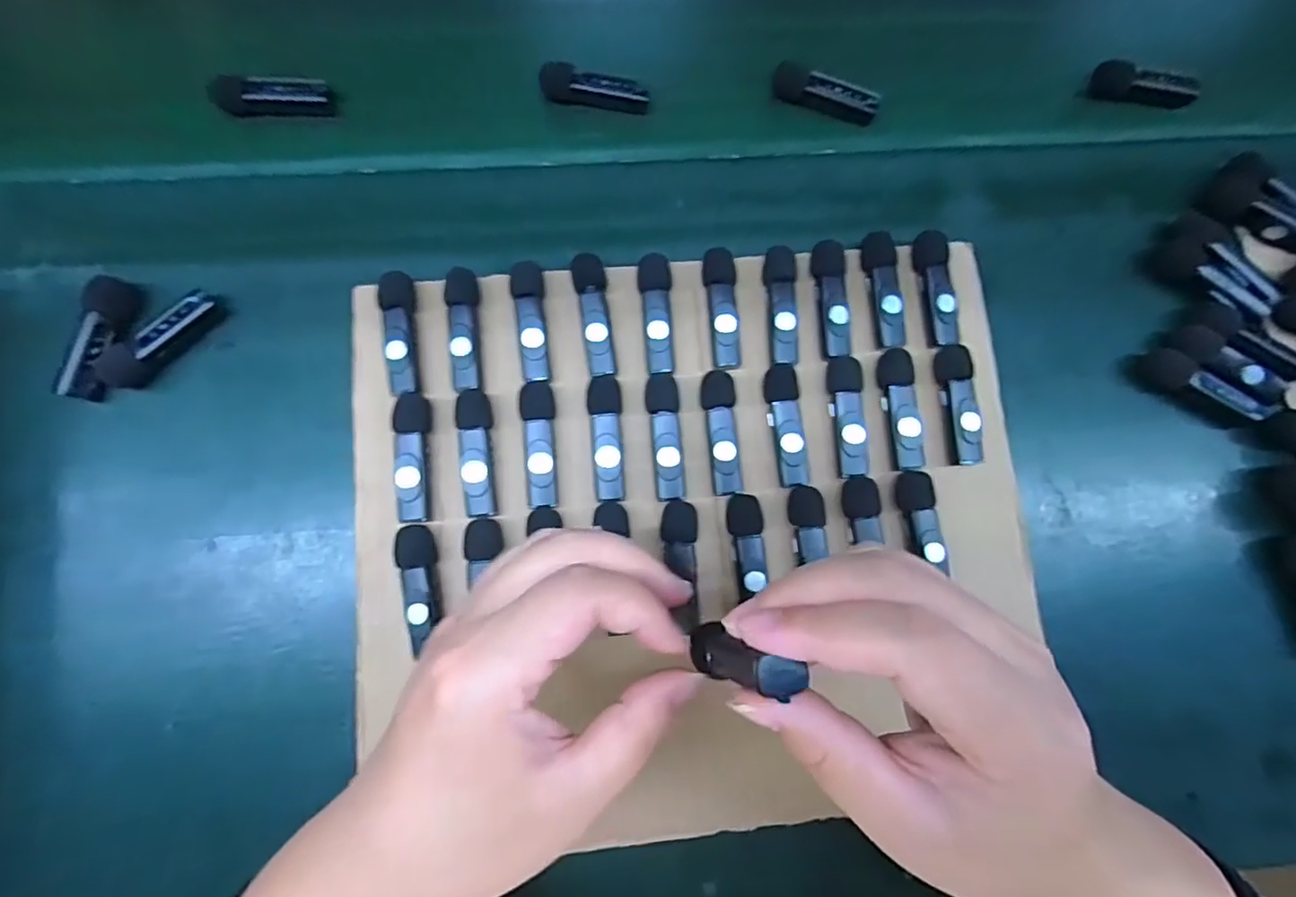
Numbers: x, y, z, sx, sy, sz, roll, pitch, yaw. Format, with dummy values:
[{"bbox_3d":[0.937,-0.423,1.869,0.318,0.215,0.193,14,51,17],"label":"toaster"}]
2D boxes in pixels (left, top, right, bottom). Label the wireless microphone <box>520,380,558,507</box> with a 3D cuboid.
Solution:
[{"bbox_3d":[-0.056,-0.002,0.311,0.017,0.020,0.064,-3,82,-3],"label":"wireless microphone"}]

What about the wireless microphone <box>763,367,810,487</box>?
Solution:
[{"bbox_3d":[0.073,-0.013,0.316,0.017,0.013,0.065,-5,82,-3],"label":"wireless microphone"}]

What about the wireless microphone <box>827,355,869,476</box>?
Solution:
[{"bbox_3d":[0.106,-0.018,0.315,0.016,0.013,0.064,-1,82,-3],"label":"wireless microphone"}]

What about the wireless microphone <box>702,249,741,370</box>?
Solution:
[{"bbox_3d":[0.040,-0.076,0.324,0.016,0.014,0.065,-3,82,-3],"label":"wireless microphone"}]

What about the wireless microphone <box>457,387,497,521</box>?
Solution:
[{"bbox_3d":[-0.087,0.002,0.307,0.016,0.016,0.064,-7,82,-3],"label":"wireless microphone"}]

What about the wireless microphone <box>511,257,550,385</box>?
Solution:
[{"bbox_3d":[-0.062,-0.068,0.319,0.016,0.016,0.065,-4,82,-3],"label":"wireless microphone"}]

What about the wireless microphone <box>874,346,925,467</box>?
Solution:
[{"bbox_3d":[0.136,-0.022,0.317,0.016,0.012,0.064,-7,82,-3],"label":"wireless microphone"}]

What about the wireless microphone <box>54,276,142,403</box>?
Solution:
[{"bbox_3d":[-0.283,-0.057,0.310,0.019,0.020,0.065,9,82,-1],"label":"wireless microphone"}]

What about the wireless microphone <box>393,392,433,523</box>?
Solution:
[{"bbox_3d":[-0.119,0.004,0.305,0.017,0.013,0.065,-4,82,-3],"label":"wireless microphone"}]

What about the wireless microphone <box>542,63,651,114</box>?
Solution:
[{"bbox_3d":[-0.031,-0.215,0.358,0.064,0.018,0.017,5,82,-2],"label":"wireless microphone"}]

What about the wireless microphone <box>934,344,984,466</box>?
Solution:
[{"bbox_3d":[0.168,-0.024,0.323,0.016,0.018,0.065,-2,82,-3],"label":"wireless microphone"}]

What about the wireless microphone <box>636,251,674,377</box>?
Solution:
[{"bbox_3d":[0.005,-0.073,0.321,0.017,0.011,0.064,-3,82,-3],"label":"wireless microphone"}]

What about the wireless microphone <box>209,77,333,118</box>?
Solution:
[{"bbox_3d":[-0.217,-0.201,0.346,0.065,0.023,0.015,-3,82,-3],"label":"wireless microphone"}]

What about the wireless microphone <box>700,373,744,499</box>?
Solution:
[{"bbox_3d":[0.038,-0.008,0.315,0.017,0.015,0.064,-3,82,-3],"label":"wireless microphone"}]

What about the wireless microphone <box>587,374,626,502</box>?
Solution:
[{"bbox_3d":[-0.022,-0.005,0.314,0.017,0.020,0.065,-2,82,-3],"label":"wireless microphone"}]

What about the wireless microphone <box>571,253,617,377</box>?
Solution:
[{"bbox_3d":[-0.028,-0.071,0.320,0.017,0.014,0.067,-8,82,-4],"label":"wireless microphone"}]

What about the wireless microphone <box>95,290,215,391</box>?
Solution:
[{"bbox_3d":[-0.256,-0.058,0.313,0.018,0.019,0.064,42,82,4],"label":"wireless microphone"}]

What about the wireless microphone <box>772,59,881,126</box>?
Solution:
[{"bbox_3d":[0.108,-0.215,0.363,0.064,0.020,0.015,16,82,0],"label":"wireless microphone"}]

